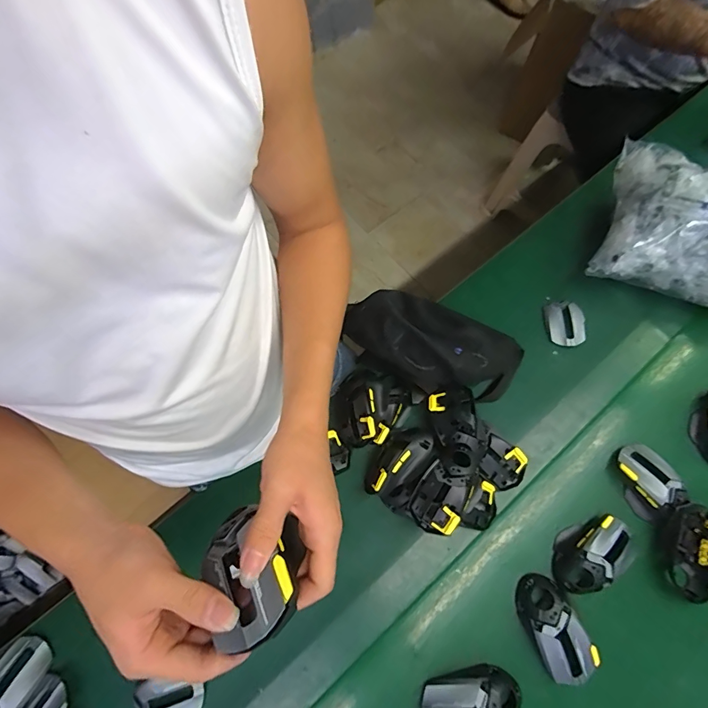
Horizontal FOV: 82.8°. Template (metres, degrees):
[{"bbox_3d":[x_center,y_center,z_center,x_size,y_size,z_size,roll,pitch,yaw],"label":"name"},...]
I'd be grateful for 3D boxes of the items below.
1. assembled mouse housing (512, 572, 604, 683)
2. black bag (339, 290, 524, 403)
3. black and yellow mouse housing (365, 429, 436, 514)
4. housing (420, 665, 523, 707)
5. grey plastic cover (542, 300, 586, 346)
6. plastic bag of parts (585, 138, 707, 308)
[{"bbox_3d":[0.250,0.345,0.503,0.059,0.035,0.115,-25,71,-9],"label":"assembled mouse housing"},{"bbox_3d":[0.120,-0.017,0.622,0.268,0.069,0.152,25,71,10],"label":"black bag"},{"bbox_3d":[0.065,0.153,0.557,0.068,0.043,0.112,34,73,12],"label":"black and yellow mouse housing"},{"bbox_3d":[0.141,0.416,0.476,0.116,0.036,0.062,-13,70,-4],"label":"housing"},{"bbox_3d":[0.351,-0.050,0.672,0.050,0.031,0.077,-3,69,-1],"label":"grey plastic cover"},{"bbox_3d":[0.583,-0.198,0.662,0.313,0.140,0.229,18,69,6],"label":"plastic bag of parts"}]

